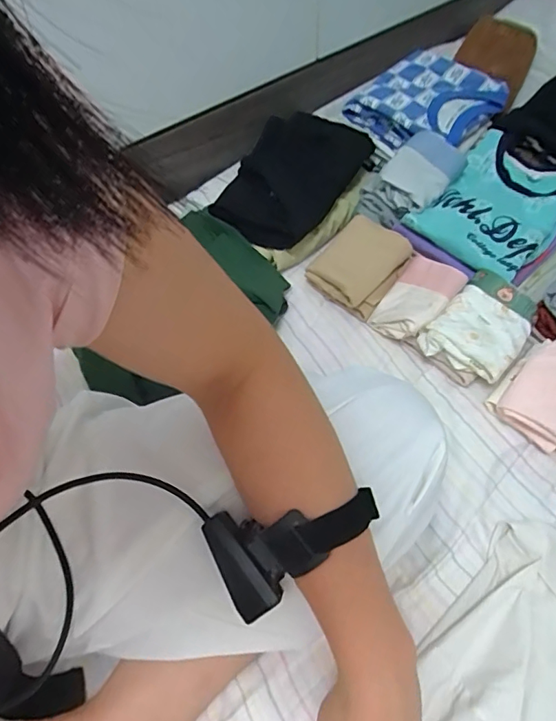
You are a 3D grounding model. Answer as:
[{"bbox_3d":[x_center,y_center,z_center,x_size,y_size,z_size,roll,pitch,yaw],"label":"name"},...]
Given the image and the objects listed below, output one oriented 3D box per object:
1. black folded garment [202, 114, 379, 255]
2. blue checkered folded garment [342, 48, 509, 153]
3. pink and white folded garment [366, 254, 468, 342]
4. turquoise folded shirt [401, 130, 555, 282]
[{"bbox_3d":[0.024,-0.250,0.652,0.135,0.043,0.244,25,61,18],"label":"black folded garment"},{"bbox_3d":[0.212,-0.368,0.685,0.160,0.051,0.186,38,66,25],"label":"blue checkered folded garment"},{"bbox_3d":[0.159,-0.074,0.552,0.107,0.050,0.073,-40,63,-21],"label":"pink and white folded garment"},{"bbox_3d":[0.269,-0.196,0.595,0.153,0.032,0.213,36,65,24],"label":"turquoise folded shirt"}]

